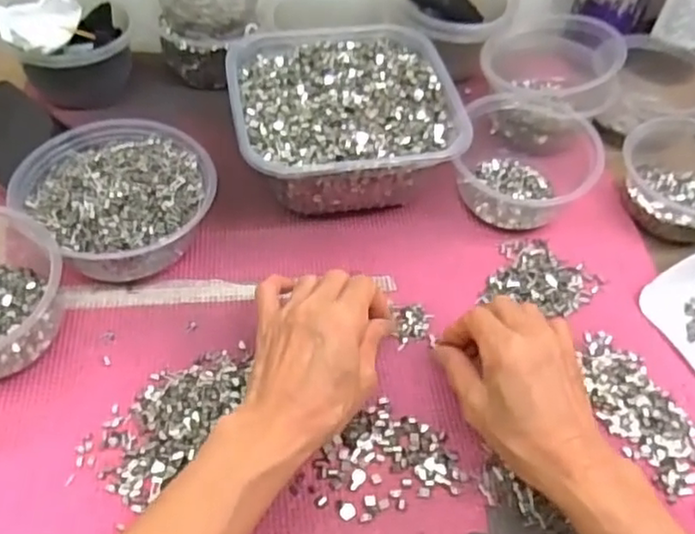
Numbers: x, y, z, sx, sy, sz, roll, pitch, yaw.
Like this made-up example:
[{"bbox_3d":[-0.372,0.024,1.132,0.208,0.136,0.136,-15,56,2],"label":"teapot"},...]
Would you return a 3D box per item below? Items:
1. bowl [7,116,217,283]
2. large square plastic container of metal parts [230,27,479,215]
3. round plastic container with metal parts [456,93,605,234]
[{"bbox_3d":[-0.169,-0.052,0.490,0.136,0.057,0.120,36,59,20],"label":"bowl"},{"bbox_3d":[-0.006,-0.122,0.546,0.170,0.072,0.169,-8,55,-11],"label":"large square plastic container of metal parts"},{"bbox_3d":[0.146,-0.088,0.542,0.110,0.059,0.109,2,54,-3],"label":"round plastic container with metal parts"}]

